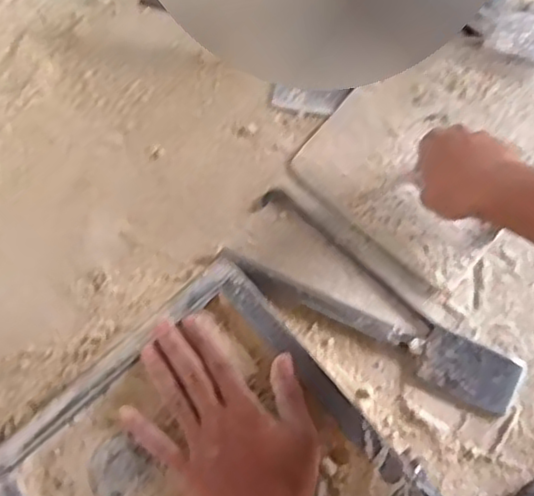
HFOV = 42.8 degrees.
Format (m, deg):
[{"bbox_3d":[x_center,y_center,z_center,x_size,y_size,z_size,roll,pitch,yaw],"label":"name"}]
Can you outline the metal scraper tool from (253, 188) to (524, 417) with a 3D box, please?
[{"bbox_3d":[0.100,0.070,0.649,0.290,0.019,0.056,25,75,5],"label":"metal scraper tool"}]

